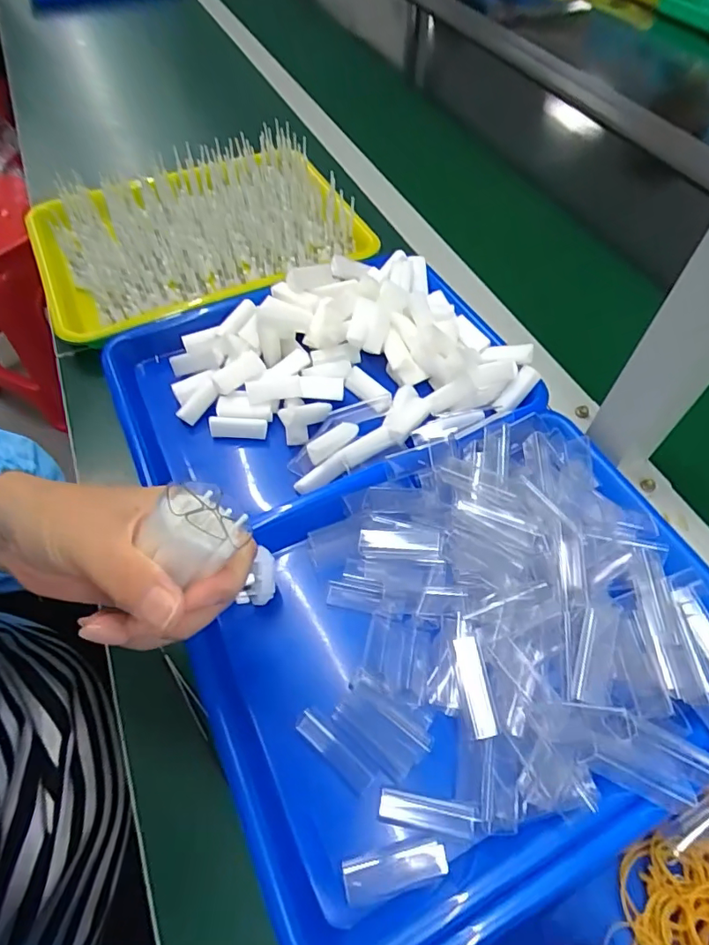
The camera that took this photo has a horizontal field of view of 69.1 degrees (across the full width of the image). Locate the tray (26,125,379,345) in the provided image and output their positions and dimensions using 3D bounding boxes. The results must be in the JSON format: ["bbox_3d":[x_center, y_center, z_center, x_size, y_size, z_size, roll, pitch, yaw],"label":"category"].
[{"bbox_3d":[-0.172,-0.261,0.552,0.327,0.056,0.233,-23,60,-15],"label":"tray"}]

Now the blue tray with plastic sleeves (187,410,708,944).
[{"bbox_3d":[0.070,0.098,0.317,0.323,0.039,0.242,-22,58,-12],"label":"blue tray with plastic sleeves"}]

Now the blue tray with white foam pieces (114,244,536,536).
[{"bbox_3d":[-0.036,-0.086,0.446,0.330,0.049,0.231,-21,59,-14],"label":"blue tray with white foam pieces"}]

